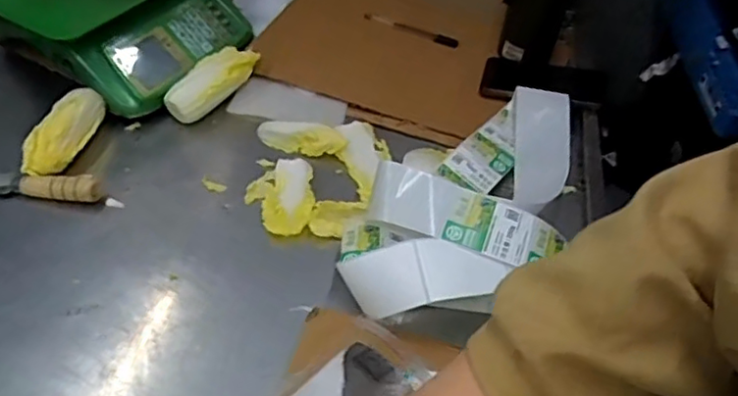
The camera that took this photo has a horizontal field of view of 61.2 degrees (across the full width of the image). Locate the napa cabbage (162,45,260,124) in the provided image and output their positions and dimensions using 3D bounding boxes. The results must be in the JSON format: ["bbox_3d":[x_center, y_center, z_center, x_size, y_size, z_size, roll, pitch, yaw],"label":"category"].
[{"bbox_3d":[-0.197,-0.143,0.794,0.059,0.052,0.127,25,51,18],"label":"napa cabbage"}]

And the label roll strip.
[{"bbox_3d":[0.127,0.000,0.665,0.167,0.093,0.365,37,55,26],"label":"label roll strip"}]

